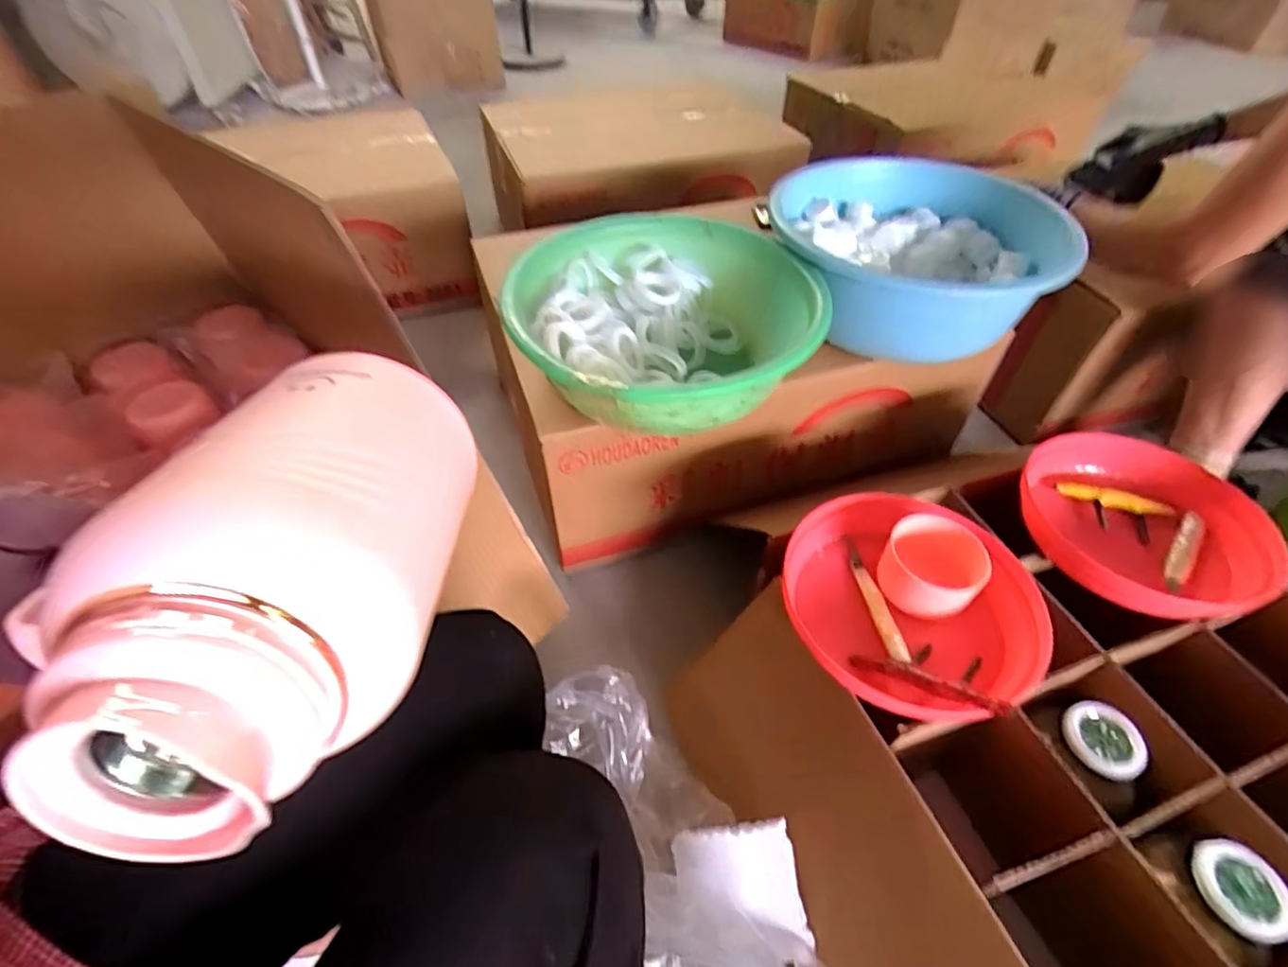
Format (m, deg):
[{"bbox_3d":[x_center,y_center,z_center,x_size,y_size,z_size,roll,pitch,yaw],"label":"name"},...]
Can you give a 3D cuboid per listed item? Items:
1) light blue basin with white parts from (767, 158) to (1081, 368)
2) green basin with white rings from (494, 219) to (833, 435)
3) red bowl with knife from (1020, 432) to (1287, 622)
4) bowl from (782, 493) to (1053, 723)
[{"bbox_3d":[0.359,-0.302,0.782,0.348,0.136,0.331,4,48,4],"label":"light blue basin with white parts"},{"bbox_3d":[0.024,-0.179,0.700,0.329,0.132,0.359,0,48,0],"label":"green basin with white rings"},{"bbox_3d":[0.546,0.047,0.654,0.224,0.055,0.237,0,48,0],"label":"red bowl with knife"},{"bbox_3d":[0.255,0.118,0.572,0.227,0.079,0.218,0,48,0],"label":"bowl"}]

